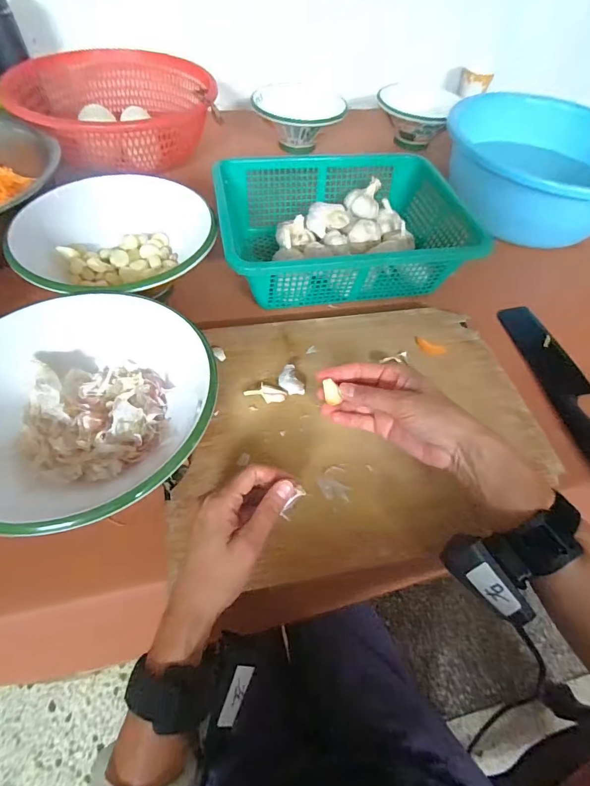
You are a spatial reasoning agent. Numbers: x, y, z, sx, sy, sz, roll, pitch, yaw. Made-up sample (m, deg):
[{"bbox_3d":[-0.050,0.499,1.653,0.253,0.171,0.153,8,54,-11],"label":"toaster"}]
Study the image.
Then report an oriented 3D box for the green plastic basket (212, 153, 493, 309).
[{"bbox_3d":[0.057,-0.242,0.555,0.316,0.089,0.242,-7,56,-10],"label":"green plastic basket"}]

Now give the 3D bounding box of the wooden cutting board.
[{"bbox_3d":[0.062,0.027,0.419,0.375,0.025,0.296,-5,56,-8],"label":"wooden cutting board"}]

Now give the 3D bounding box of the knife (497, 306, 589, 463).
[{"bbox_3d":[0.331,-0.012,0.468,0.059,0.026,0.271,-2,56,-6],"label":"knife"}]

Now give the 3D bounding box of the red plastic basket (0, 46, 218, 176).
[{"bbox_3d":[-0.308,-0.498,0.689,0.310,0.122,0.197,-16,58,-15],"label":"red plastic basket"}]

